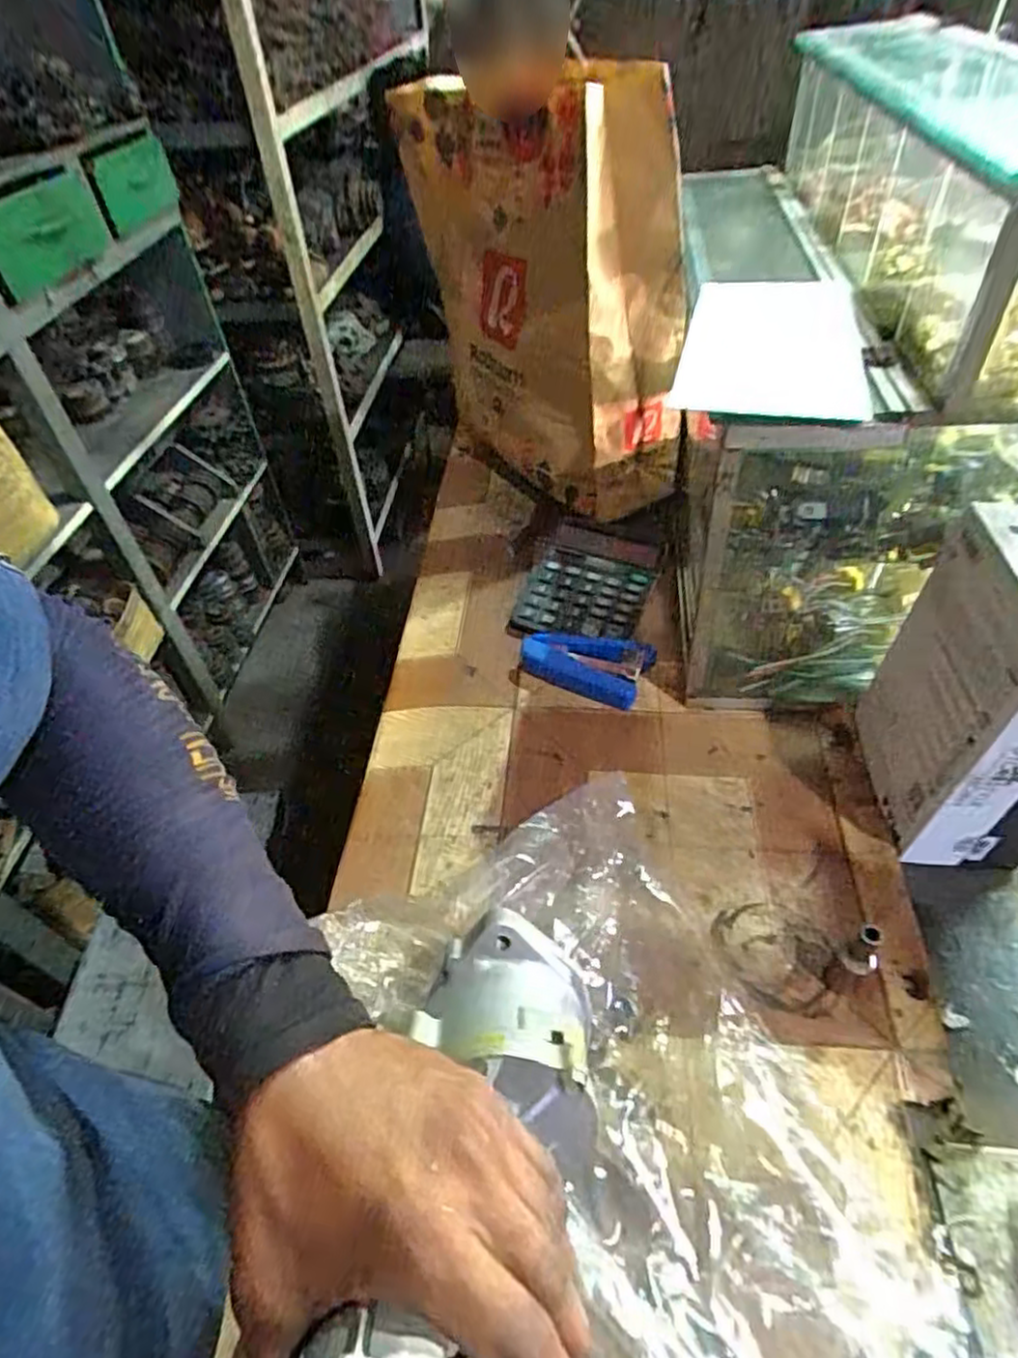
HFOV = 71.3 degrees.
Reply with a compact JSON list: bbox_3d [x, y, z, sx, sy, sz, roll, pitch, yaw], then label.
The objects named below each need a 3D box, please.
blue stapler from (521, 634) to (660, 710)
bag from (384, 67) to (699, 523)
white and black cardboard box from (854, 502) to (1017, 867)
[{"bbox_3d":[0.068,-0.014,0.637,0.111,0.034,0.047,15,50,17],"label":"blue stapler"},{"bbox_3d":[0.026,-0.402,0.770,0.110,0.376,0.371,-28,51,-21],"label":"bag"},{"bbox_3d":[0.316,0.011,0.466,0.089,0.201,0.140,0,47,4],"label":"white and black cardboard box"}]

